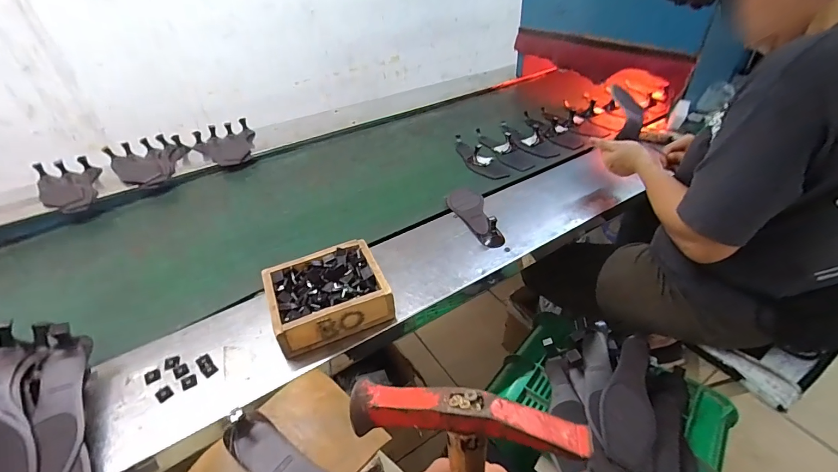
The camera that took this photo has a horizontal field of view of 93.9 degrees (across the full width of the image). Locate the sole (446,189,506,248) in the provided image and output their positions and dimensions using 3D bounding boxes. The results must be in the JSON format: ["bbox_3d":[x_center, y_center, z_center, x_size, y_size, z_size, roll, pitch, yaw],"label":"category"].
[{"bbox_3d":[0.111,-0.059,0.843,0.084,0.047,0.232,-8,38,-5],"label":"sole"}]

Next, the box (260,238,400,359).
[{"bbox_3d":[-0.150,0.095,0.645,0.177,0.066,0.154,-18,40,-18],"label":"box"}]

